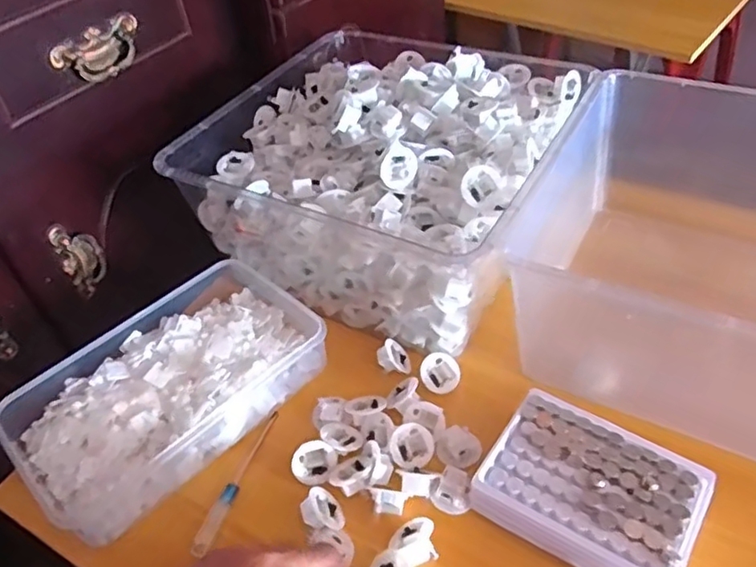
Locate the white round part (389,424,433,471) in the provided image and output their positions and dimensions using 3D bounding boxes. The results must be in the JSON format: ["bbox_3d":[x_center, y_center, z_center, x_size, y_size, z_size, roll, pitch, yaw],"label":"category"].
[{"bbox_3d":[0.024,0.123,0.462,0.033,0.016,0.033,36,75,1],"label":"white round part"}]

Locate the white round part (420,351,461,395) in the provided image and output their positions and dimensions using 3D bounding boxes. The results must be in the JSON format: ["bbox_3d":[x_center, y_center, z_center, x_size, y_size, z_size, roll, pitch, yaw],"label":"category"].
[{"bbox_3d":[0.051,0.074,0.508,0.034,0.015,0.034,2,74,-8],"label":"white round part"}]

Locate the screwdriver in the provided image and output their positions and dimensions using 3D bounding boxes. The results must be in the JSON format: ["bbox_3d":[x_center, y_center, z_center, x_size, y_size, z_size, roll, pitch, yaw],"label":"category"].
[{"bbox_3d":[-0.107,0.152,0.470,0.012,0.014,0.120,16,48,19],"label":"screwdriver"}]

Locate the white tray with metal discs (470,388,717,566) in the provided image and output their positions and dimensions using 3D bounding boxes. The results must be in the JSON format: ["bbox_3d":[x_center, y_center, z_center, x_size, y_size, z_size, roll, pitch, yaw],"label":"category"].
[{"bbox_3d":[0.143,0.138,0.412,0.131,0.034,0.095,25,51,26],"label":"white tray with metal discs"}]

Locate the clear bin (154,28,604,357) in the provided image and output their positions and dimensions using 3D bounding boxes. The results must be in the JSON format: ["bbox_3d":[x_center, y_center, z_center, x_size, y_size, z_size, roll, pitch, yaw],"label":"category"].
[{"bbox_3d":[0.012,-0.113,0.599,0.314,0.143,0.306,17,48,20],"label":"clear bin"}]

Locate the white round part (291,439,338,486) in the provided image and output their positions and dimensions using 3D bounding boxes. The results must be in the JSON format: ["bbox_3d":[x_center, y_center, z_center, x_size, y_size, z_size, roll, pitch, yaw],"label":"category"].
[{"bbox_3d":[-0.049,0.134,0.460,0.033,0.032,0.015,-14,3,-16],"label":"white round part"}]

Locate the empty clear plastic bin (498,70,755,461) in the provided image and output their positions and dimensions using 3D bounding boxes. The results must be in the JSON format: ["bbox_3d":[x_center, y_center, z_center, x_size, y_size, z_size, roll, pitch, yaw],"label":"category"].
[{"bbox_3d":[0.280,-0.020,0.489,0.295,0.159,0.270,19,49,22],"label":"empty clear plastic bin"}]

